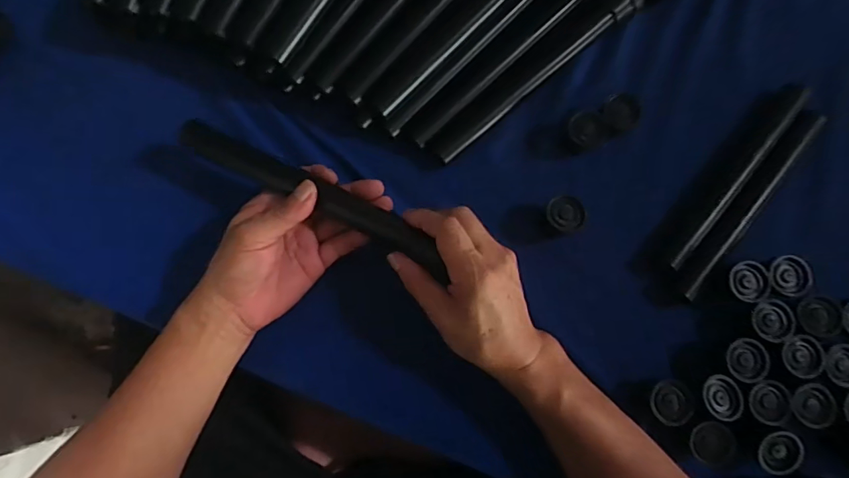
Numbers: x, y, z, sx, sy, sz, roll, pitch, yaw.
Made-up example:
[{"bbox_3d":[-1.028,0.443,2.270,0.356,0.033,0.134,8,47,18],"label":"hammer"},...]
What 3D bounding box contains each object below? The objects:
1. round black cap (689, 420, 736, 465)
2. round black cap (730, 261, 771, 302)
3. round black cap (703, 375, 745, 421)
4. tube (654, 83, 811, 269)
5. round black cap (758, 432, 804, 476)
[{"bbox_3d":[0.230,0.164,0.394,0.033,0.009,0.037,-30,83,-7],"label":"round black cap"},{"bbox_3d":[0.276,0.036,0.418,0.027,0.014,0.034,-16,82,-5],"label":"round black cap"},{"bbox_3d":[0.240,0.128,0.396,0.029,0.006,0.034,-5,81,-3],"label":"round black cap"},{"bbox_3d":[0.274,-0.058,0.437,0.025,0.029,0.195,40,81,4],"label":"tube"},{"bbox_3d":[0.284,0.171,0.392,0.032,0.011,0.033,0,81,-2],"label":"round black cap"}]

